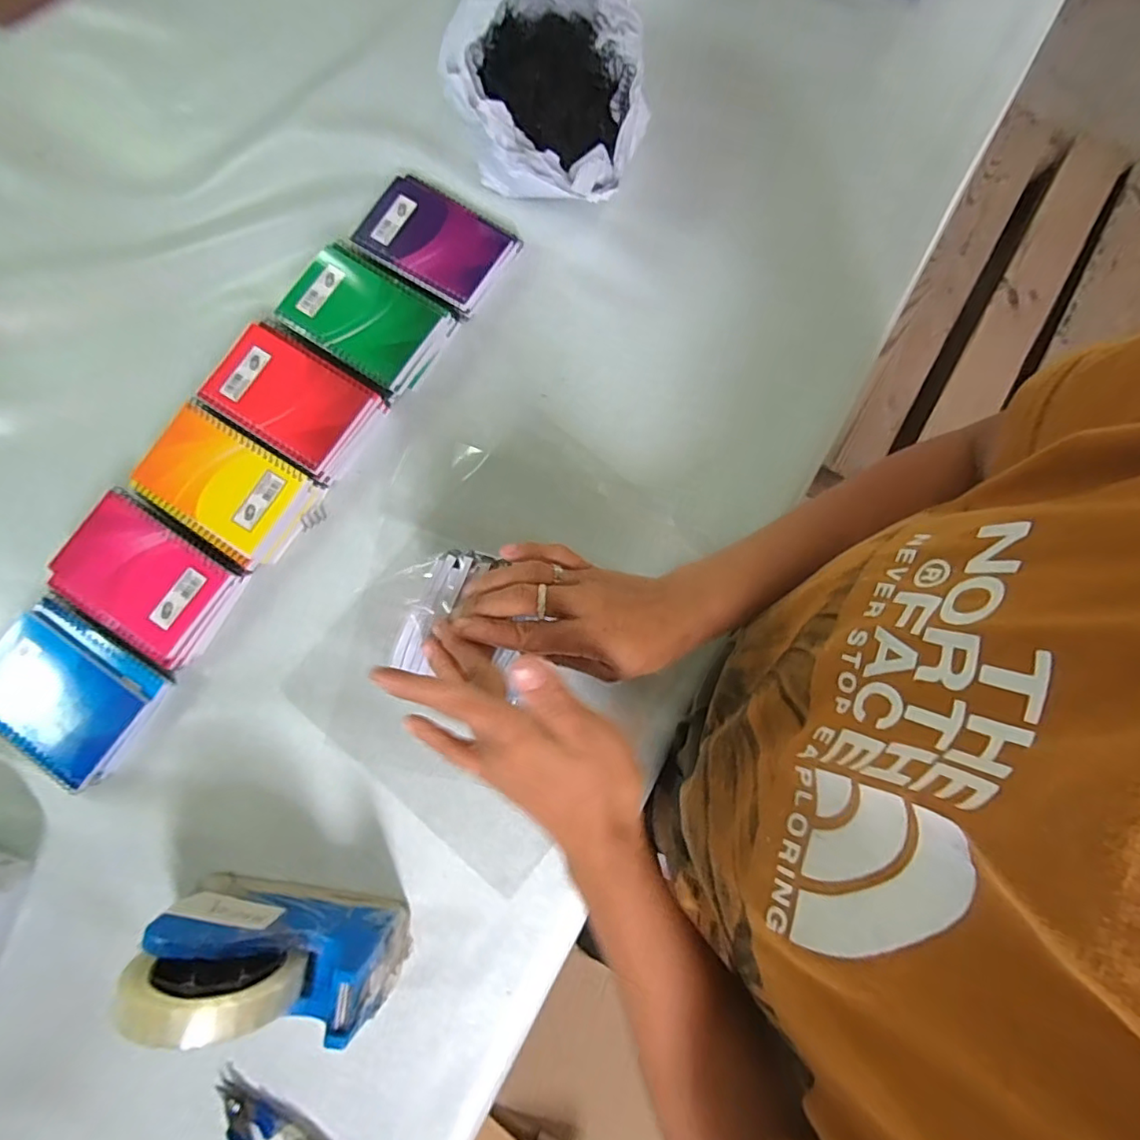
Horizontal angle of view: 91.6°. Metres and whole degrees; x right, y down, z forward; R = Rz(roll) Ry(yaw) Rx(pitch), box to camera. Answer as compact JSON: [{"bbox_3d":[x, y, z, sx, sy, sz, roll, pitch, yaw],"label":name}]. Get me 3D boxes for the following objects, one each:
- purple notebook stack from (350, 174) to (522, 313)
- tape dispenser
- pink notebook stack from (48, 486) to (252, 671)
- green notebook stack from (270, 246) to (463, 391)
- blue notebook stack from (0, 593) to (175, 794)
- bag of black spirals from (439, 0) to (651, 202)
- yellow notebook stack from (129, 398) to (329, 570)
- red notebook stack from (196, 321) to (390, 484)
[{"bbox_3d":[-0.126,-0.306,0.517,0.137,0.027,0.088,33,82,5],"label":"purple notebook stack"},{"bbox_3d":[-0.203,0.261,0.373,0.160,0.120,0.051,12,80,2],"label":"tape dispenser"},{"bbox_3d":[-0.350,0.007,0.463,0.134,0.029,0.096,33,82,6],"label":"pink notebook stack"},{"bbox_3d":[-0.182,-0.227,0.502,0.135,0.034,0.098,33,82,6],"label":"green notebook stack"},{"bbox_3d":[-0.406,0.096,0.449,0.134,0.024,0.106,35,82,6],"label":"blue notebook stack"},{"bbox_3d":[-0.014,-0.448,0.492,0.168,0.121,0.240,14,80,2],"label":"bag of black spirals"},{"bbox_3d":[-0.296,-0.072,0.478,0.137,0.031,0.093,32,81,5],"label":"yellow notebook stack"},{"bbox_3d":[-0.240,-0.148,0.488,0.134,0.032,0.090,33,82,6],"label":"red notebook stack"}]

